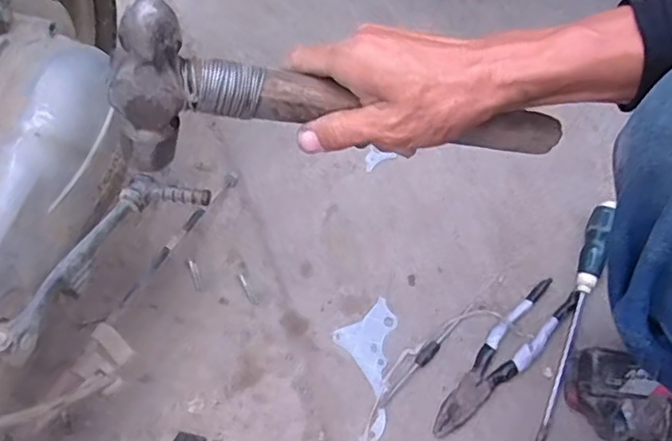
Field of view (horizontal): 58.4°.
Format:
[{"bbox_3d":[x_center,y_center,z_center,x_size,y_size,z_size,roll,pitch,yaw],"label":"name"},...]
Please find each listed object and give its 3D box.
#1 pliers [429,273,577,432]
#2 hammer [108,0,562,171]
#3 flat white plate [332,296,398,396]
[{"bbox_3d":[0.173,0.140,0.629,0.204,0.017,0.048,-41,75,-10],"label":"pliers"},{"bbox_3d":[0.012,-0.065,0.398,0.297,0.104,0.049,5,71,-17],"label":"hammer"},{"bbox_3d":[0.047,0.133,0.645,0.068,0.004,0.078,-37,74,-9],"label":"flat white plate"}]

